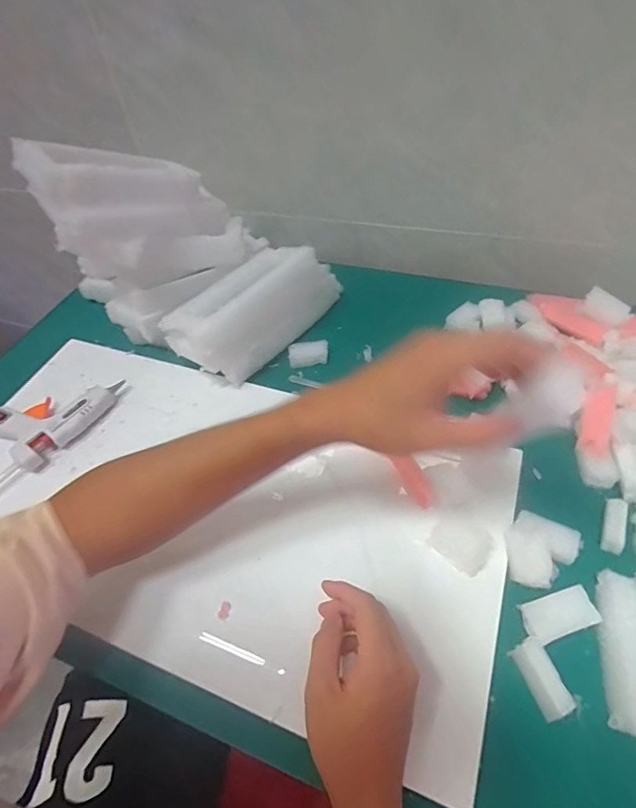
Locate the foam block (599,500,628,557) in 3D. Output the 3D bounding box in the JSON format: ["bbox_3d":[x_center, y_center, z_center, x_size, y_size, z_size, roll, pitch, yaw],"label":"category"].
[{"bbox_3d":[0.262,0.107,0.404,0.016,0.015,0.049,16,55,19],"label":"foam block"}]

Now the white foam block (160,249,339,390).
[{"bbox_3d":[-0.077,-0.124,0.577,0.097,0.093,0.221,34,62,29],"label":"white foam block"}]

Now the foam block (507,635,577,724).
[{"bbox_3d":[0.165,0.202,0.337,0.021,0.012,0.050,-18,52,-8],"label":"foam block"}]

